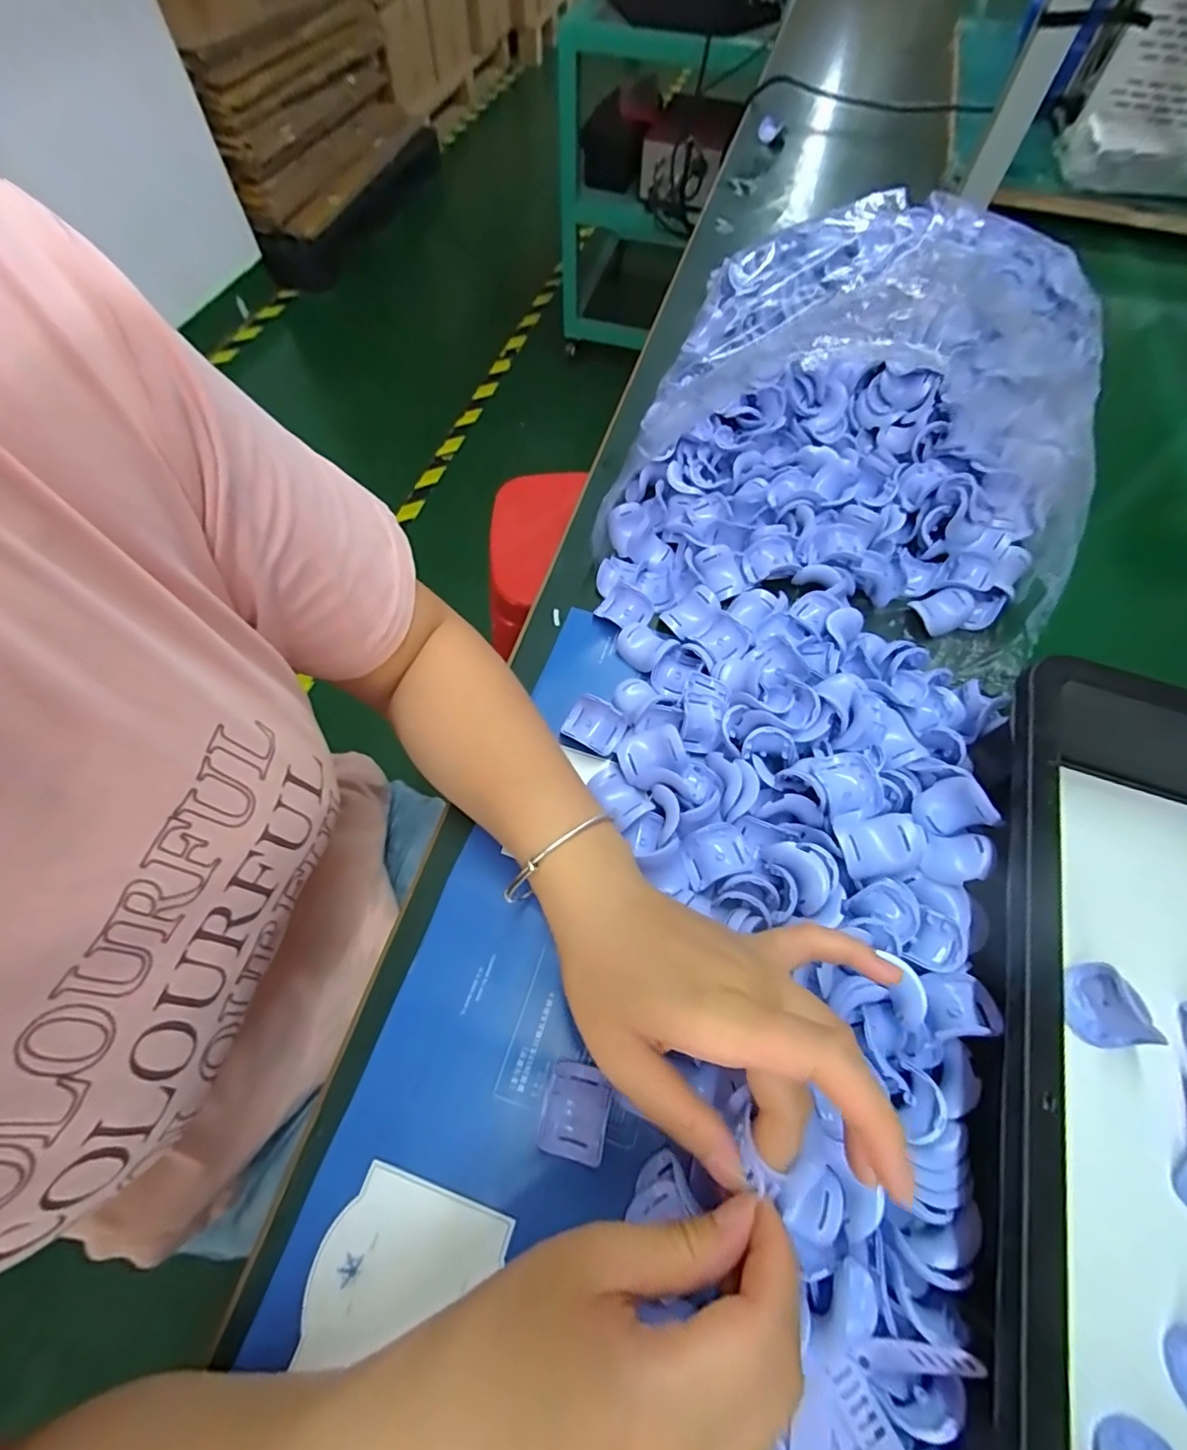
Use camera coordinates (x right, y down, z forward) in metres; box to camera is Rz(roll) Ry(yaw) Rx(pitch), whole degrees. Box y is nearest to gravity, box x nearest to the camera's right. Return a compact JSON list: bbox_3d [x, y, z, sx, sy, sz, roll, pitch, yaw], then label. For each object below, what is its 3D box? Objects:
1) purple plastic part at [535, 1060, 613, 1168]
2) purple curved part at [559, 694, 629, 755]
[{"bbox_3d":[-0.008,0.185,0.265,0.031,0.006,0.038,12,63,5],"label":"purple plastic part"},{"bbox_3d":[0.000,0.000,0.358,0.039,0.017,0.031,27,65,12],"label":"purple curved part"}]

